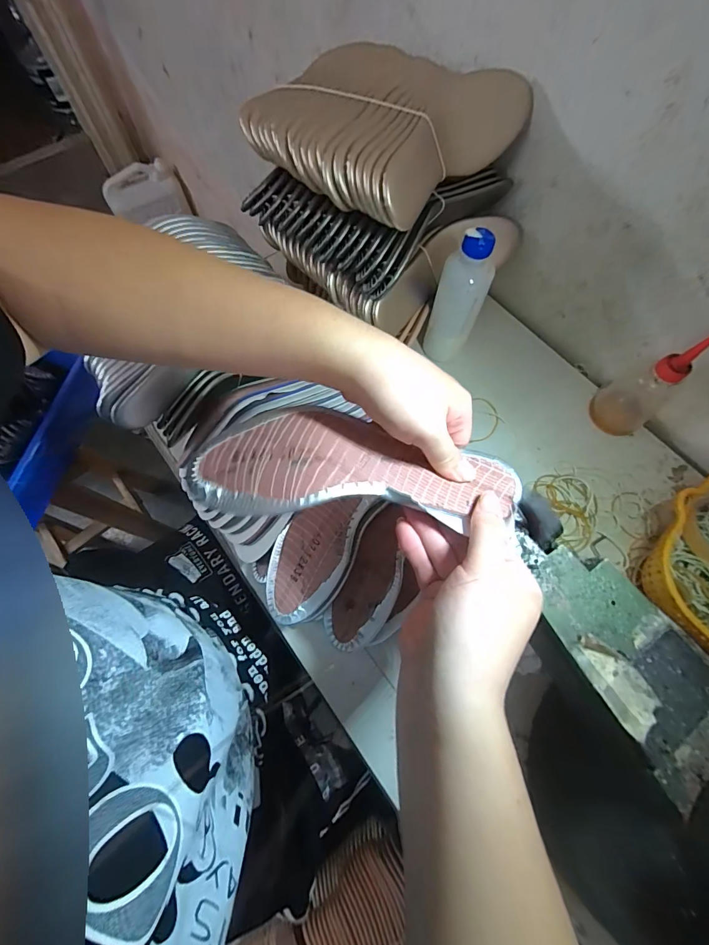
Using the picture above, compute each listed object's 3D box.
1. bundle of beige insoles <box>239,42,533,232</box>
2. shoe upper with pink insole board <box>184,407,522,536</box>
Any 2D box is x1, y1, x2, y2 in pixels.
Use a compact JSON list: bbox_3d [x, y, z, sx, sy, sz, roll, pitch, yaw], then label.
[{"bbox_3d":[0.018,-0.370,0.396,0.239,0.064,0.222,39,73,14],"label":"bundle of beige insoles"},{"bbox_3d":[0.002,-0.004,0.268,0.228,0.028,0.075,4,68,-4],"label":"shoe upper with pink insole board"}]

